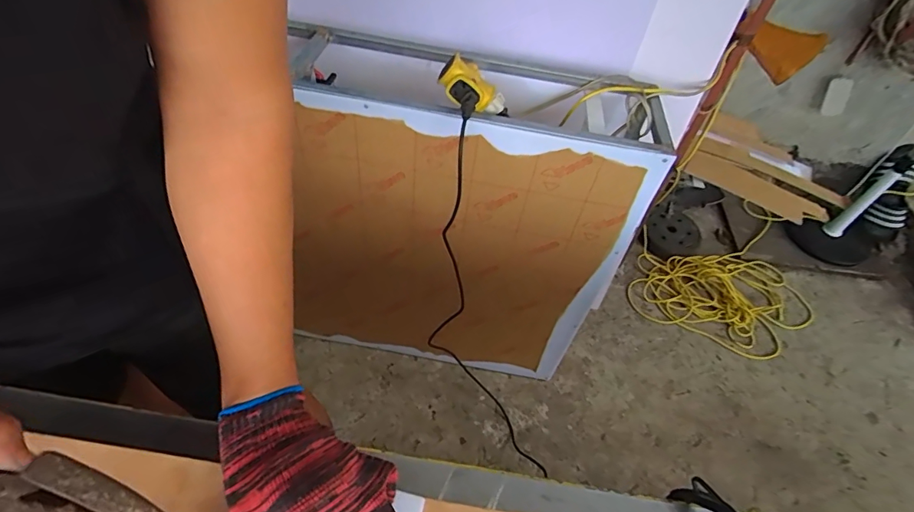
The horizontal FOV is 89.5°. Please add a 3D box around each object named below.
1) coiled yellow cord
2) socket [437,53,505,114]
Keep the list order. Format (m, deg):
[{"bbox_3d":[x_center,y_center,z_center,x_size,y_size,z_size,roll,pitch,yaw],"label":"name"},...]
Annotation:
[{"bbox_3d":[0.841,0.138,1.454,0.578,0.047,0.351,4,48,-5],"label":"coiled yellow cord"},{"bbox_3d":[0.025,-0.251,0.700,0.112,0.047,0.059,31,47,-20],"label":"socket"}]

